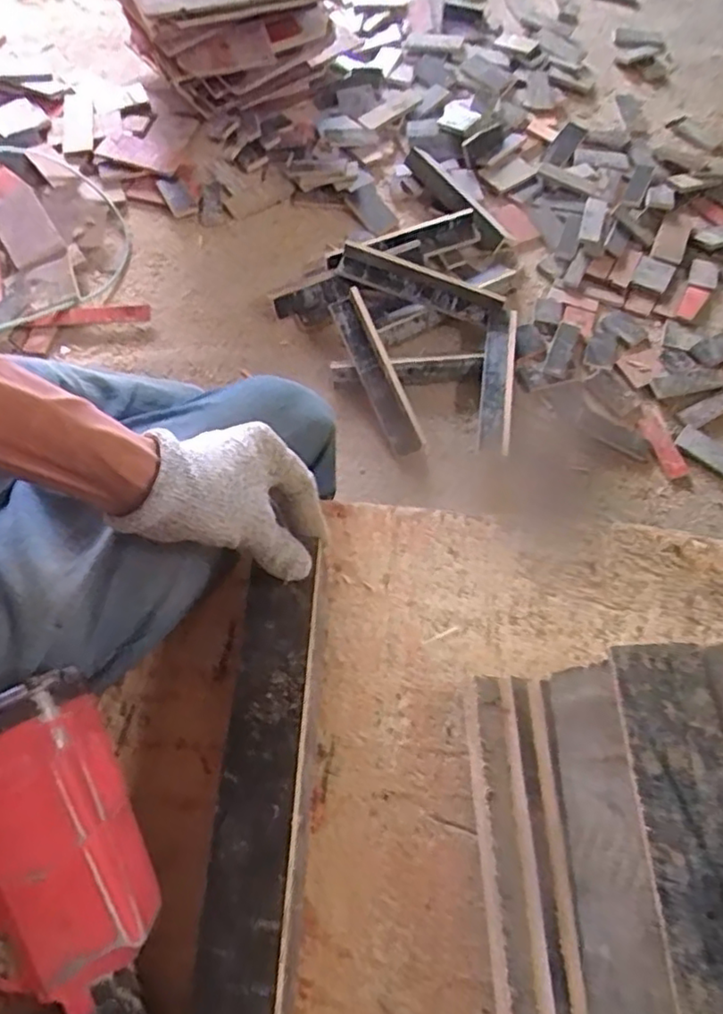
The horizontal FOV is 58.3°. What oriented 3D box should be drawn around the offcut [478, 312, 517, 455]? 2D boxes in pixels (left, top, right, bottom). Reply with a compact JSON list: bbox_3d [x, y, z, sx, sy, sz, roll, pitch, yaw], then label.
[{"bbox_3d":[0.290,-0.271,1.378,0.069,0.042,0.348,6,82,3],"label":"offcut"}]

